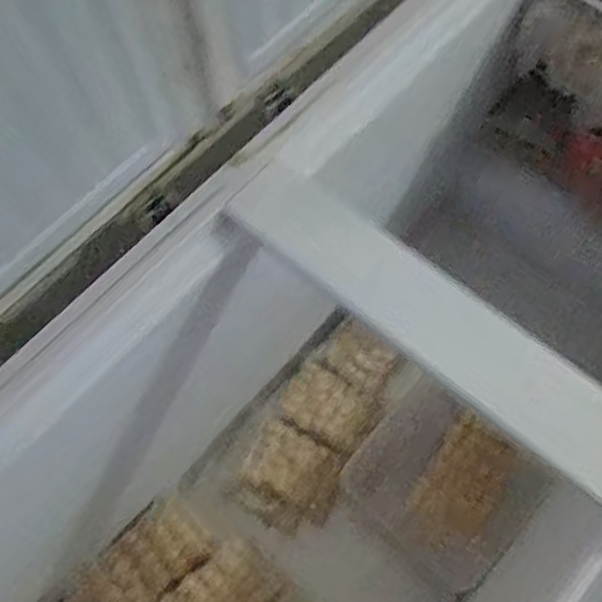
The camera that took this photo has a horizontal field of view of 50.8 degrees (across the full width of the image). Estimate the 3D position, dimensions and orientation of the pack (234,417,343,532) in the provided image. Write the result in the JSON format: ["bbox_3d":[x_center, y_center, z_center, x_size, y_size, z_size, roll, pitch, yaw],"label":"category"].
[{"bbox_3d":[-0.020,0.345,1.216,0.181,0.073,0.171,27,70,13],"label":"pack"}]

